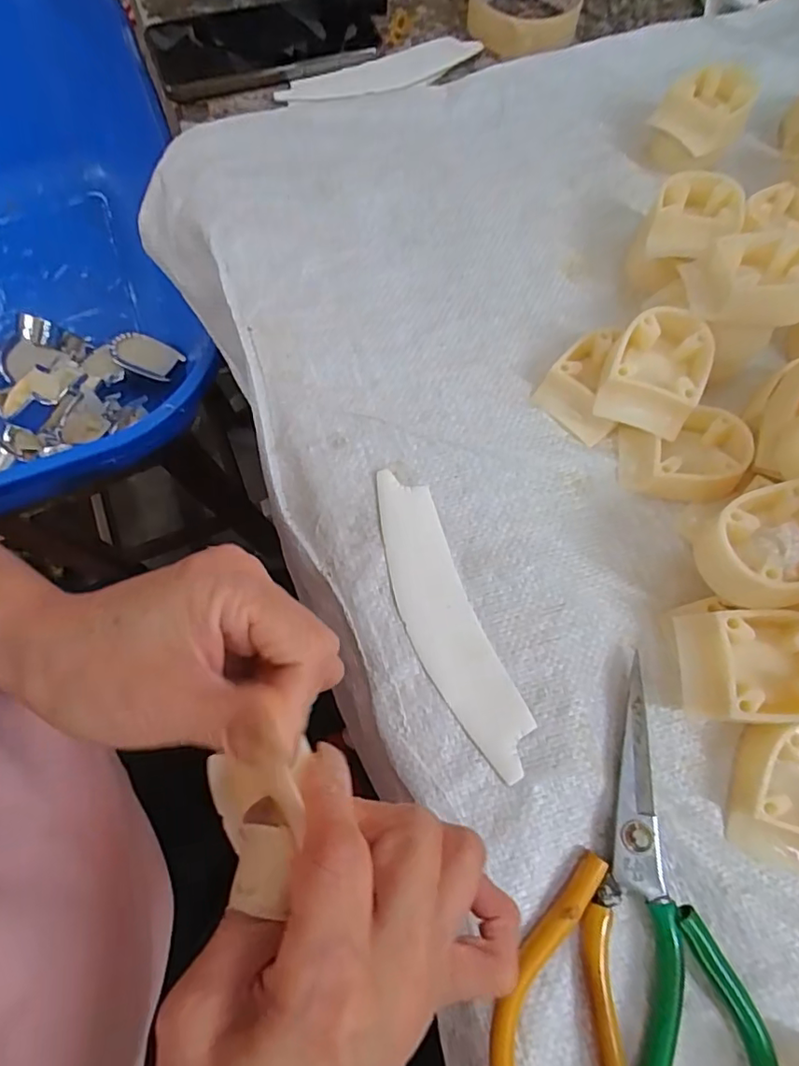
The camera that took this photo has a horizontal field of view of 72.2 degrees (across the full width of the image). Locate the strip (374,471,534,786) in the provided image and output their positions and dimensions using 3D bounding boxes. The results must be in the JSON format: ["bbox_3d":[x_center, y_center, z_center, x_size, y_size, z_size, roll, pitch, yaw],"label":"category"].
[{"bbox_3d":[0.021,0.039,0.267,0.036,0.004,0.152,-20,71,-7],"label":"strip"}]

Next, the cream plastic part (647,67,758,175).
[{"bbox_3d":[0.198,-0.275,0.364,0.055,0.038,0.070,28,72,10],"label":"cream plastic part"}]

